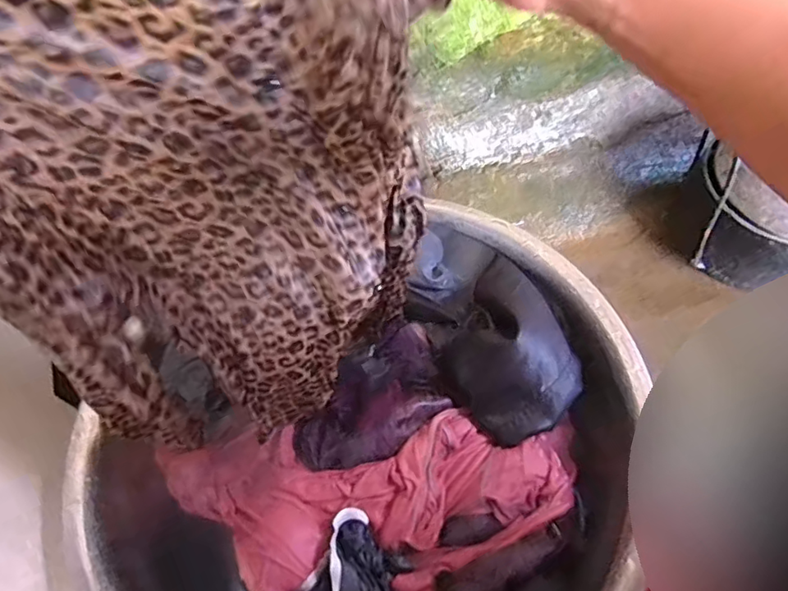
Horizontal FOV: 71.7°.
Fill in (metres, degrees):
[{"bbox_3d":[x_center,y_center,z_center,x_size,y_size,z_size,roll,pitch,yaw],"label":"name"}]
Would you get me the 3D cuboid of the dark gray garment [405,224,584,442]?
[{"bbox_3d":[0.115,0.027,0.718,0.159,0.074,0.317,-19,50,-6],"label":"dark gray garment"}]

